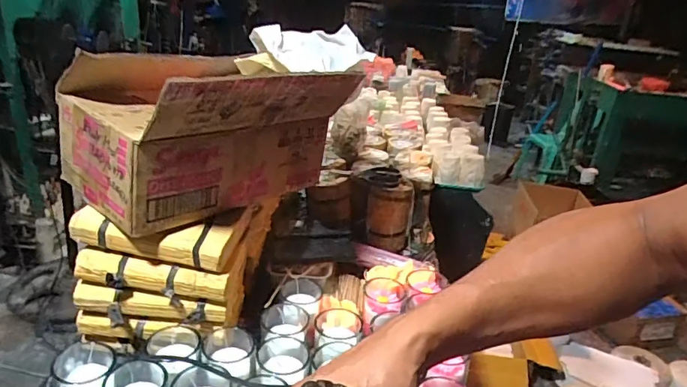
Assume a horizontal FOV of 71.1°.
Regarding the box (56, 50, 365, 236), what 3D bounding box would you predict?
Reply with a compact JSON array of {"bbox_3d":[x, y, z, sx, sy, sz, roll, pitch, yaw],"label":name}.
[{"bbox_3d":[-0.187,-0.093,0.712,0.247,0.203,0.333,22,28,34],"label":"box"}]

